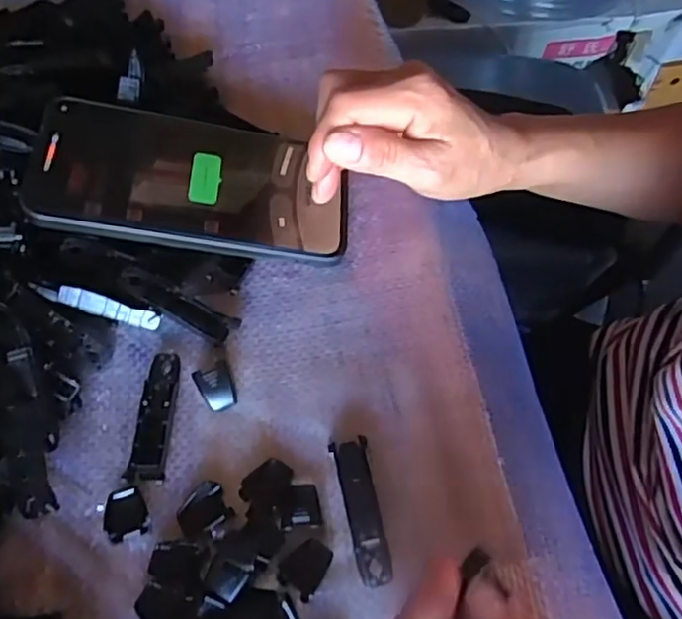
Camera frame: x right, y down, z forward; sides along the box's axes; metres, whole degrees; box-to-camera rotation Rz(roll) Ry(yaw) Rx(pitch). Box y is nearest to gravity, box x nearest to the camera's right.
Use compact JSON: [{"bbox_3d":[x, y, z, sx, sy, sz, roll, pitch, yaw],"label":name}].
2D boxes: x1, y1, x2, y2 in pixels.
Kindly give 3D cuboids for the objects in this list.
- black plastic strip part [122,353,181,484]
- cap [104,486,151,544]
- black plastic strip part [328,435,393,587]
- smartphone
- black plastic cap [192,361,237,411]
[{"bbox_3d":[-0.089,0.051,0.305,0.017,0.011,0.063,5,62,4],"label":"black plastic strip part"},{"bbox_3d":[-0.097,0.092,0.283,0.018,0.010,0.022,-24,64,-11],"label":"cap"},{"bbox_3d":[0.009,0.089,0.281,0.017,0.010,0.064,-10,62,-4],"label":"black plastic strip part"},{"bbox_3d":[-0.078,-0.069,0.337,0.162,0.009,0.079,8,65,-13],"label":"smartphone"},{"bbox_3d":[-0.061,0.038,0.310,0.016,0.012,0.020,-25,64,-12],"label":"black plastic cap"}]

